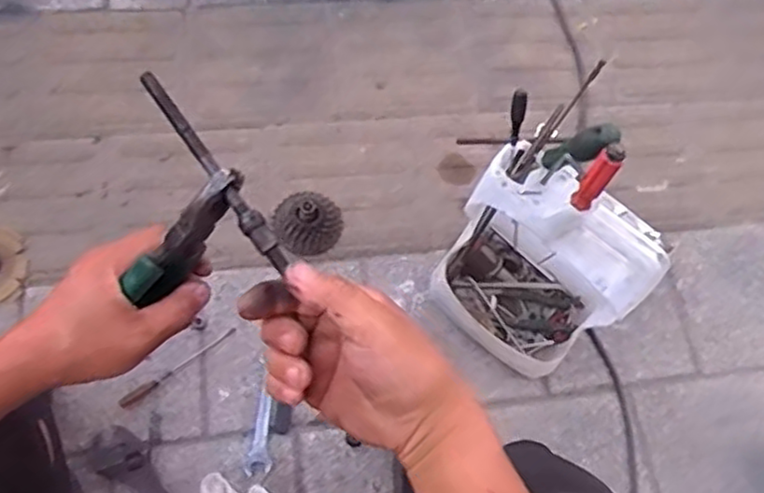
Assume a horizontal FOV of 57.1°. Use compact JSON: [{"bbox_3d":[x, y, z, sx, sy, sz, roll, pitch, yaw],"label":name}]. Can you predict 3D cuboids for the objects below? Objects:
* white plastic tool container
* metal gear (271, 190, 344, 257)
[{"bbox_3d":[0.207,0.021,0.931,0.225,0.375,0.188,37,69,9],"label":"white plastic tool container"},{"bbox_3d":[-0.118,-0.039,1.097,0.102,0.062,0.104,2,68,-5],"label":"metal gear"}]

